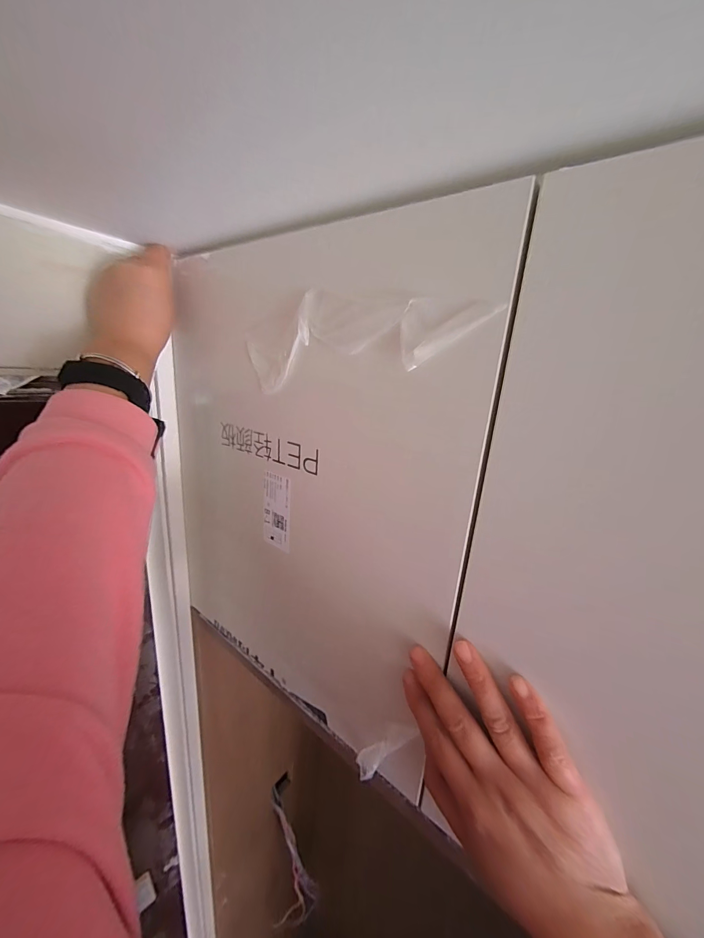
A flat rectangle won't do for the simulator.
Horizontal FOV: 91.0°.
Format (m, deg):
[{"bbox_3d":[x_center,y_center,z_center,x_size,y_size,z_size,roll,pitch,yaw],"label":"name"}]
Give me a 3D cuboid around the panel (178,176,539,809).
[{"bbox_3d":[-0.068,0.028,0.336,0.362,0.433,0.023,15,19,33],"label":"panel"}]

